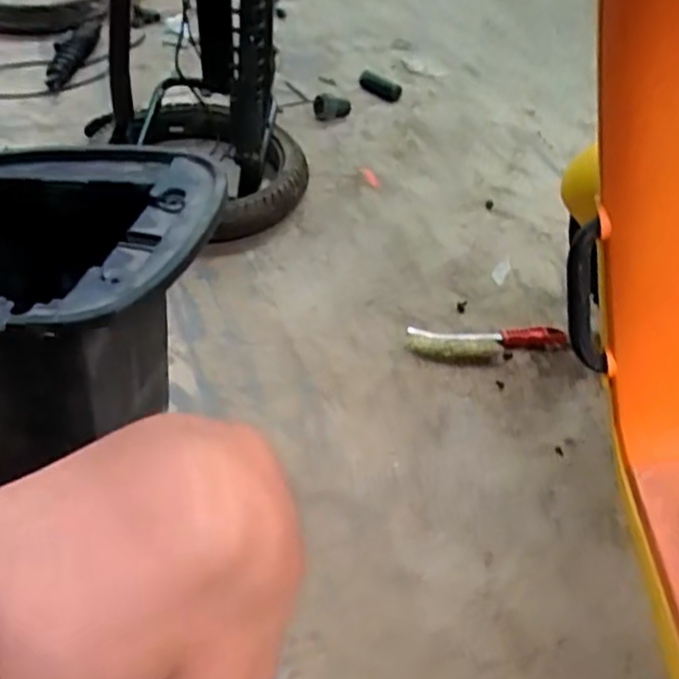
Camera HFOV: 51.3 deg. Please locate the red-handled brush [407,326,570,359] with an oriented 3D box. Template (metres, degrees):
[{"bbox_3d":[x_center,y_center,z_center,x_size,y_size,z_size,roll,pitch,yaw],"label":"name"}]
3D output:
[{"bbox_3d":[0.206,0.003,0.973,0.225,0.021,0.048,-2,47,-10],"label":"red-handled brush"}]

